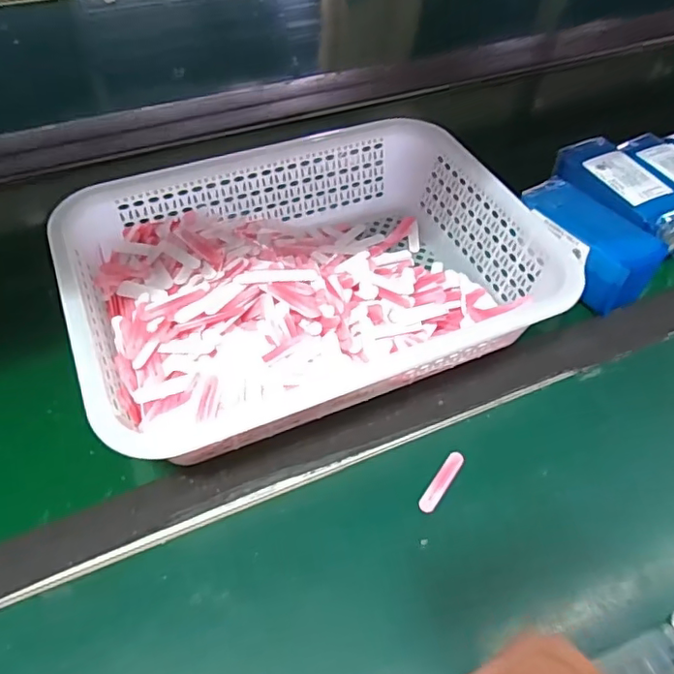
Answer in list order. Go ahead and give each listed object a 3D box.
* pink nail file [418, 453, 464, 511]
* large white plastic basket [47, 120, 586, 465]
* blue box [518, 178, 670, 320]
[{"bbox_3d":[0.074,0.100,0.400,0.012,0.004,0.052,30,55,20],"label":"pink nail file"},{"bbox_3d":[-0.026,-0.053,0.471,0.356,0.078,0.252,-18,53,-17],"label":"large white plastic basket"},{"bbox_3d":[0.224,-0.083,0.521,0.072,0.058,0.133,-33,59,-26],"label":"blue box"}]

